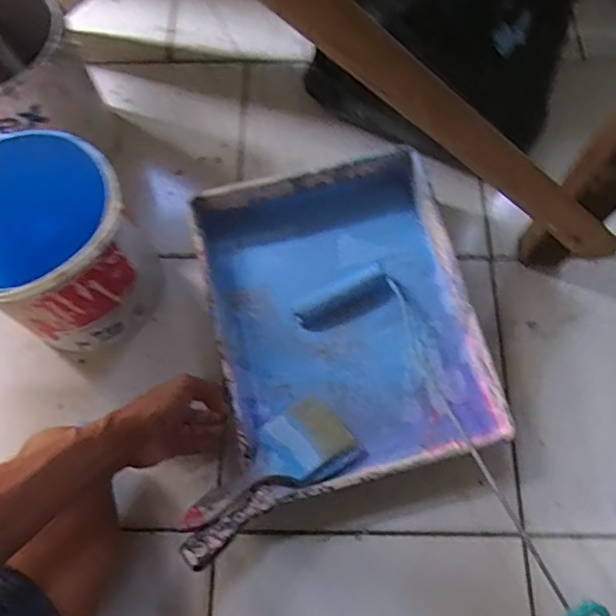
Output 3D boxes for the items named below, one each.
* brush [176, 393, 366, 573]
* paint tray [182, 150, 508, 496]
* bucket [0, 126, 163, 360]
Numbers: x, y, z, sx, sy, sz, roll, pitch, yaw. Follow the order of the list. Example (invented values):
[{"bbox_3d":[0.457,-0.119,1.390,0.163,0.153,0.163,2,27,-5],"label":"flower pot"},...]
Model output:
[{"bbox_3d":[-0.038,0.176,0.558,0.198,0.021,0.088,-38,74,-27],"label":"brush"},{"bbox_3d":[0.039,0.010,0.646,0.278,0.064,0.358,-13,72,-4],"label":"paint tray"},{"bbox_3d":[-0.268,-0.067,0.616,0.170,0.196,0.178,-34,74,-10],"label":"bucket"}]

